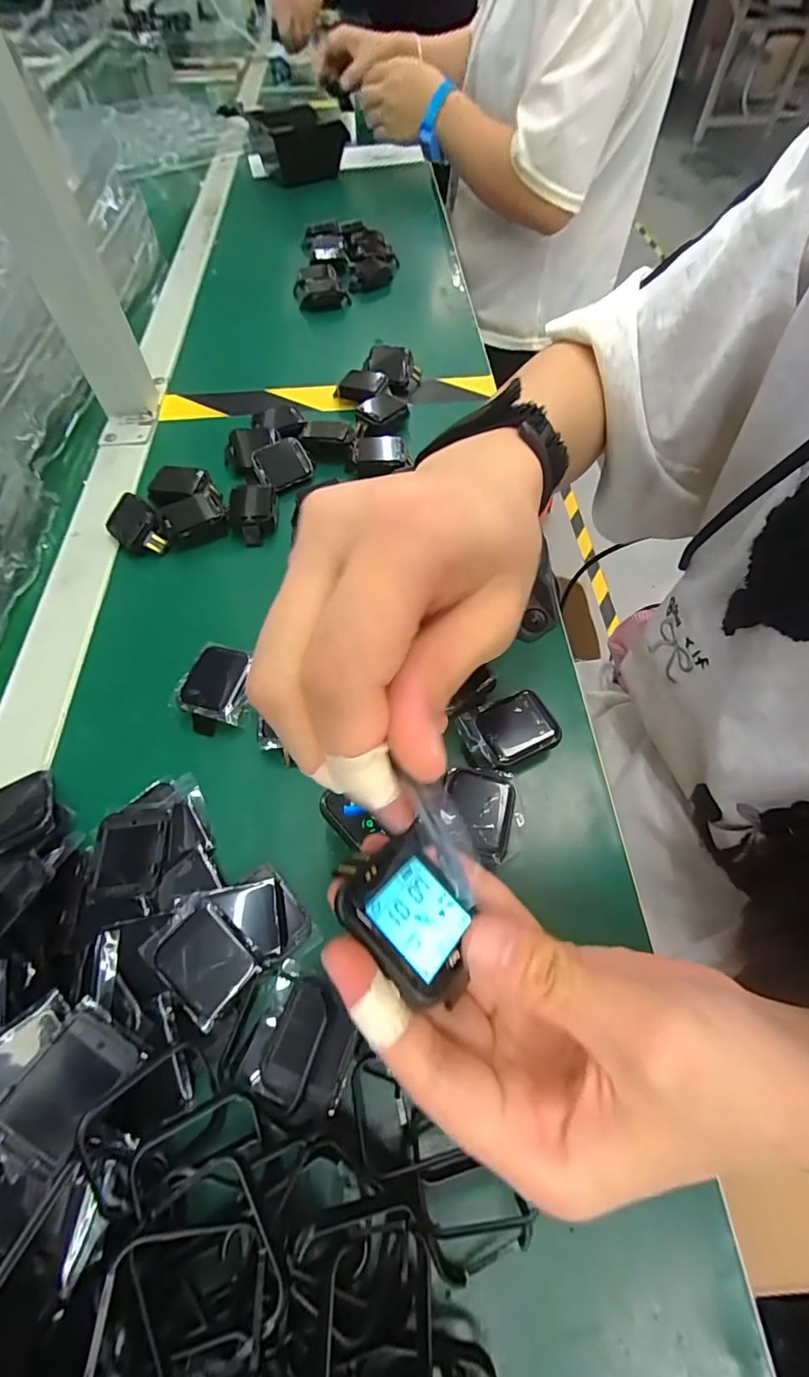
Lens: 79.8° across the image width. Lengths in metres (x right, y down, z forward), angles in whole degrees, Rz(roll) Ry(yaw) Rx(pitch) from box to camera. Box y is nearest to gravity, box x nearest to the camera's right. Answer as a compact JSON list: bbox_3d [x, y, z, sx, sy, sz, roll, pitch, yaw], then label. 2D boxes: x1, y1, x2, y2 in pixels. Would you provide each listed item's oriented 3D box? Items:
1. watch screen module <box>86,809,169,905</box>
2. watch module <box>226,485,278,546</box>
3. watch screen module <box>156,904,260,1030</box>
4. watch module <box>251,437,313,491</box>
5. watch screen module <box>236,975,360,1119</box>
[{"bbox_3d":[-0.132,0.078,0.232,0.032,0.004,0.039,-6,60,-3],"label":"watch screen module"},{"bbox_3d":[-0.108,-0.125,0.345,0.032,0.020,0.039,-7,60,-3],"label":"watch module"},{"bbox_3d":[-0.085,0.116,0.205,0.038,0.007,0.032,39,67,20],"label":"watch screen module"},{"bbox_3d":[-0.092,-0.172,0.369,0.042,0.013,0.032,-36,98,-15],"label":"watch module"},{"bbox_3d":[-0.041,0.142,0.195,0.039,0.009,0.042,15,61,9],"label":"watch screen module"}]

